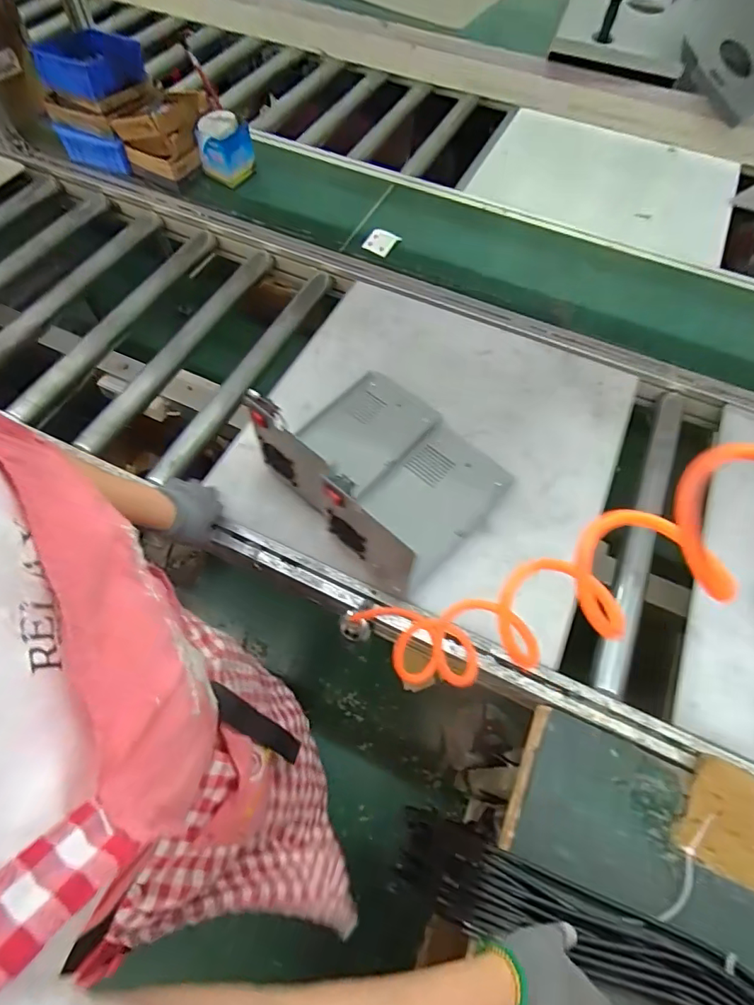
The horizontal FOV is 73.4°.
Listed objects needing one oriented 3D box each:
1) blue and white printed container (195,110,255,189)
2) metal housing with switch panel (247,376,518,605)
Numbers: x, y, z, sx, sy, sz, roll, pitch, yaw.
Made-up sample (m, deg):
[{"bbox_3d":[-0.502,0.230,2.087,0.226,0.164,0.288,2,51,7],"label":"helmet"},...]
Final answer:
[{"bbox_3d":[-0.338,-0.797,1.136,0.113,0.119,0.105,14,61,5],"label":"blue and white printed container"},{"bbox_3d":[0.018,-0.085,0.748,0.284,0.163,0.327,-39,70,-21],"label":"metal housing with switch panel"}]

